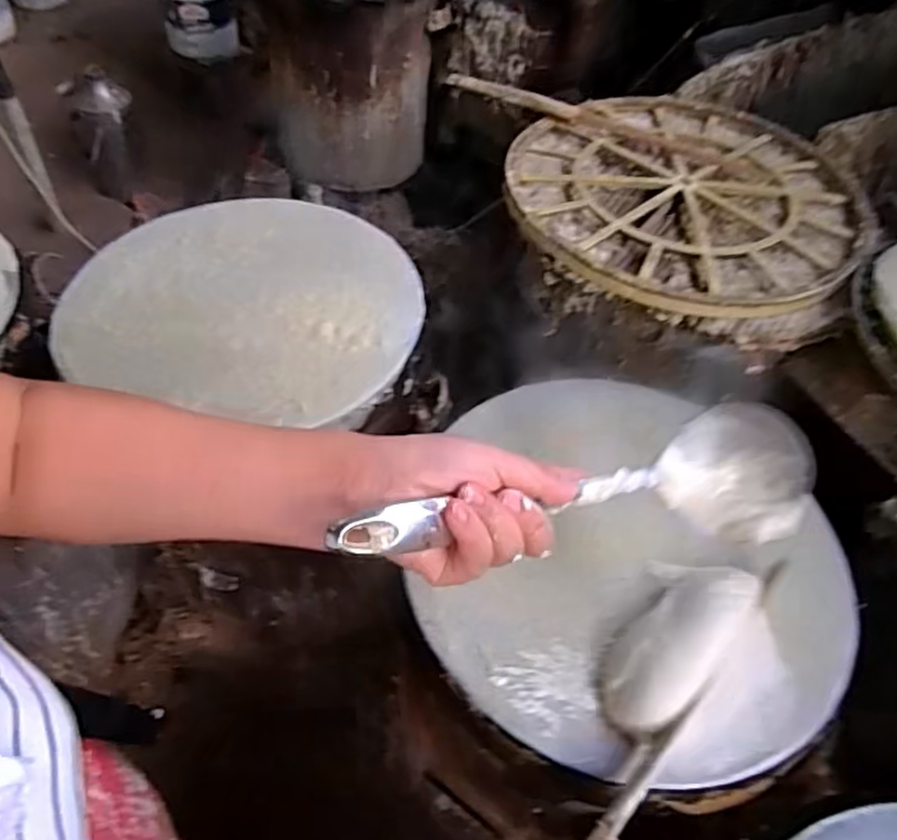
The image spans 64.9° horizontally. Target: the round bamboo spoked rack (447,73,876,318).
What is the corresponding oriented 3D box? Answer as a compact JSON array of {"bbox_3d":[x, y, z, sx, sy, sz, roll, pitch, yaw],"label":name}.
[{"bbox_3d":[0.261,-0.268,0.815,0.391,0.033,0.423,2,51,-3],"label":"round bamboo spoked rack"}]

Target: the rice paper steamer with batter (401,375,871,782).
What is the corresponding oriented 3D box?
[{"bbox_3d":[0.153,0.120,0.575,0.336,0.040,0.325,12,51,5],"label":"rice paper steamer with batter"}]

